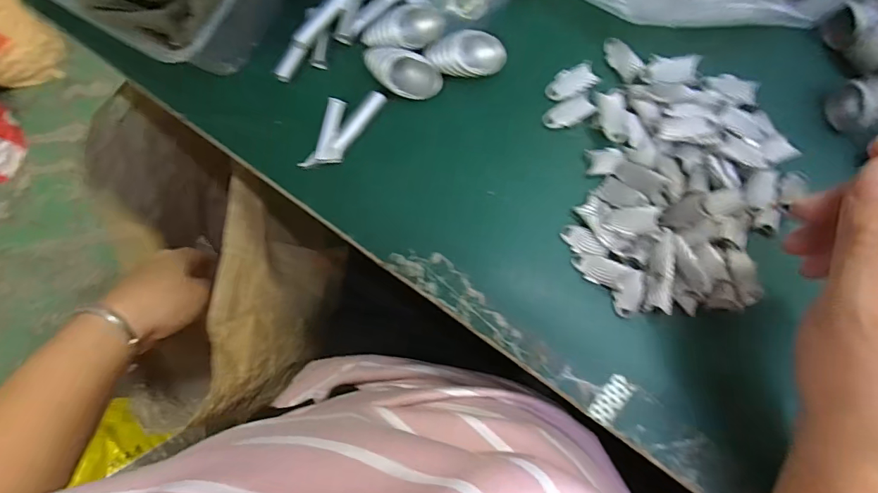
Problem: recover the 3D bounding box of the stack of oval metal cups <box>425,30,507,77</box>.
[{"bbox_3d":[0.017,-0.116,0.271,0.046,0.021,0.022,-11,81,4],"label":"stack of oval metal cups"}]

